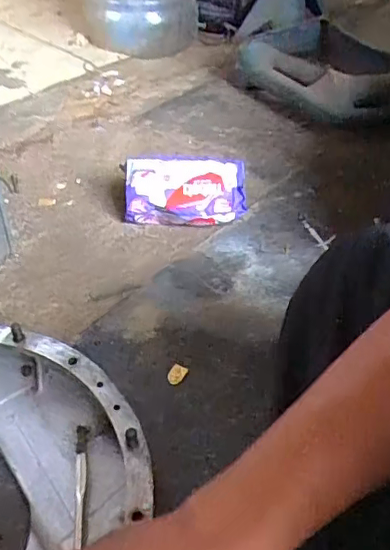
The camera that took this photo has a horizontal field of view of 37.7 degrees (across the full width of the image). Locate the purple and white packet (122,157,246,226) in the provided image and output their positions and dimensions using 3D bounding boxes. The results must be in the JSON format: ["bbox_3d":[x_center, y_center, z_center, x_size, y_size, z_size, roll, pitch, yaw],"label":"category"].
[{"bbox_3d":[-0.012,-0.112,0.761,0.157,0.088,0.028,1,4,-6],"label":"purple and white packet"}]

